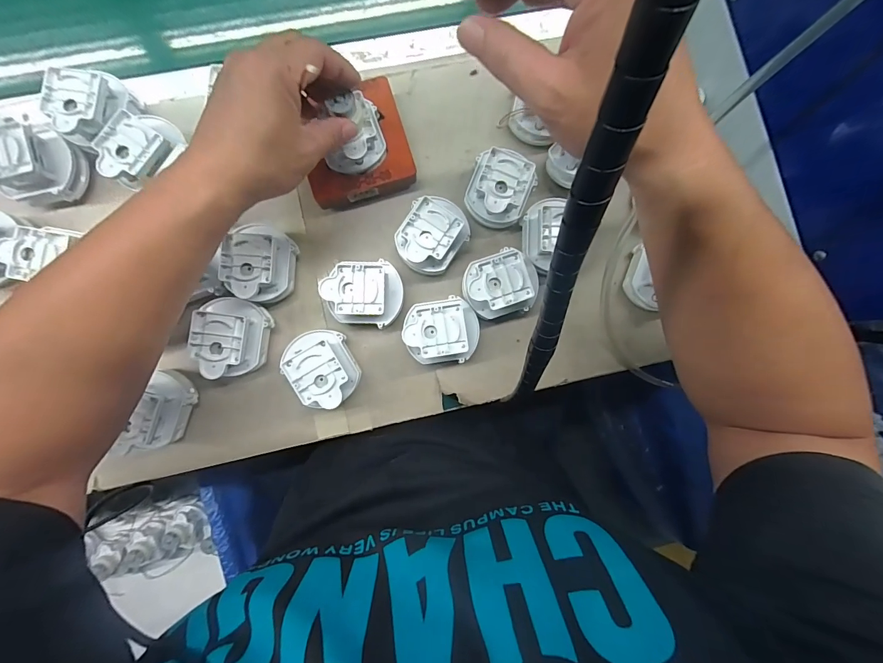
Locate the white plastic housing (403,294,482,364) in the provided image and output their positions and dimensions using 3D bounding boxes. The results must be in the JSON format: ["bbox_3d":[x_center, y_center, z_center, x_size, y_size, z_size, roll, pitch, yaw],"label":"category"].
[{"bbox_3d":[0.001,0.001,0.360,0.068,0.050,0.058,-17,89,-2],"label":"white plastic housing"}]

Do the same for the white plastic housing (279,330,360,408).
[{"bbox_3d":[-0.109,0.034,0.354,0.058,0.051,0.071,-35,89,-3],"label":"white plastic housing"}]

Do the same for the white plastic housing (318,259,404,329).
[{"bbox_3d":[-0.071,-0.035,0.359,0.068,0.050,0.058,7,88,-2],"label":"white plastic housing"}]

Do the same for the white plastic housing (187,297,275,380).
[{"bbox_3d":[-0.188,0.005,0.351,0.054,0.052,0.069,2,88,-2],"label":"white plastic housing"}]

